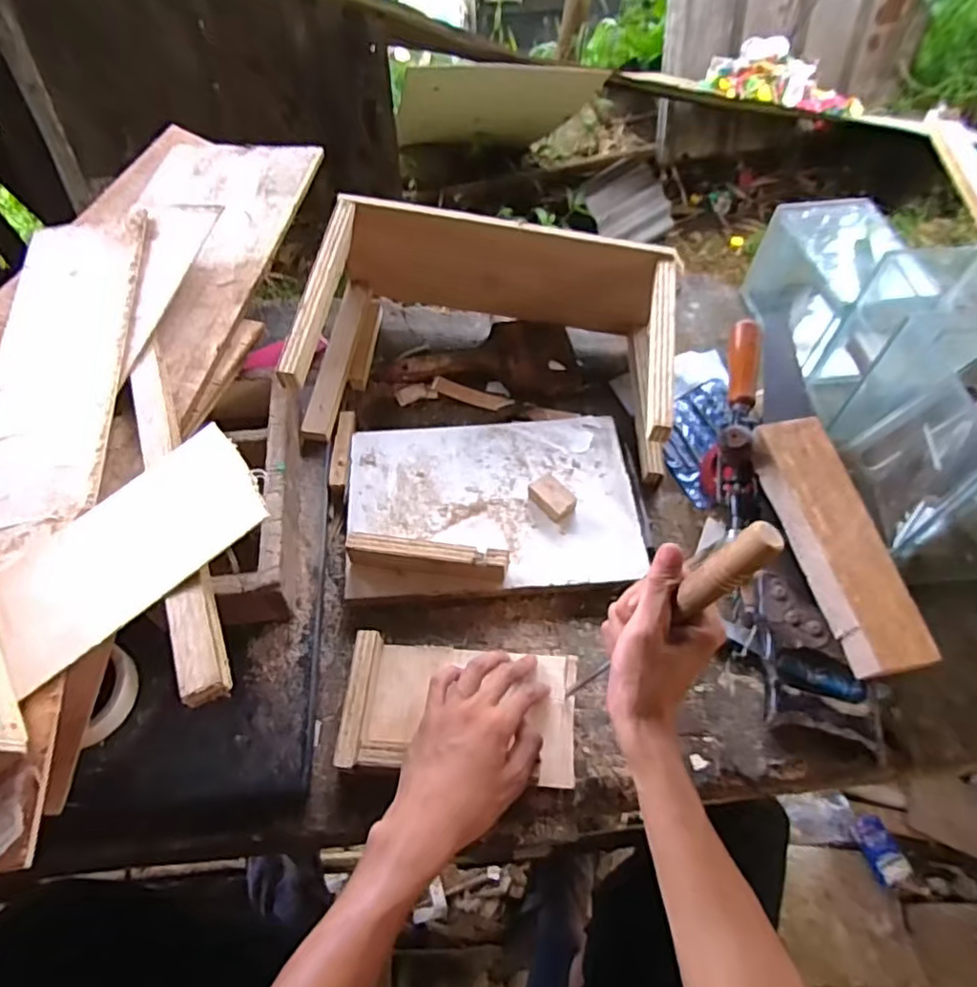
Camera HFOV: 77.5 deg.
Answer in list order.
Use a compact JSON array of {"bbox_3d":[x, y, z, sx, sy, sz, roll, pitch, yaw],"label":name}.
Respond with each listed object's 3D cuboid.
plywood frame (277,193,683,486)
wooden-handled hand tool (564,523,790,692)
[{"bbox_3d":[0.011,-0.163,0.629,0.376,0.128,0.246,9,58,4],"label":"plywood frame"},{"bbox_3d":[0.121,0.096,0.440,0.021,0.239,0.021,-5,56,-29],"label":"wooden-handled hand tool"}]

